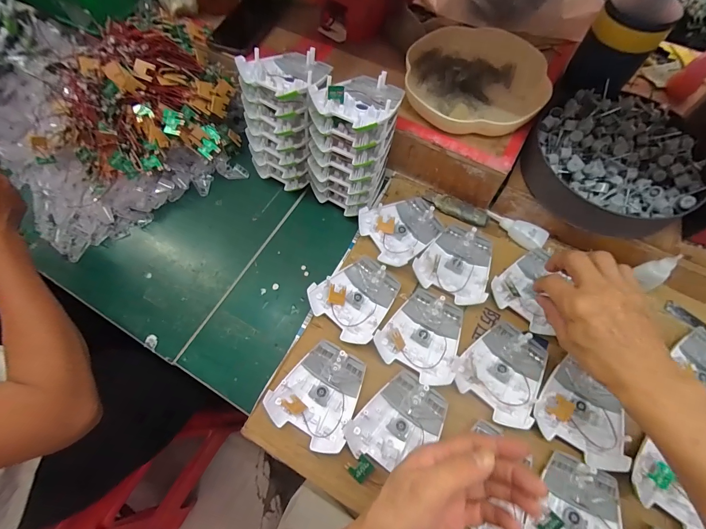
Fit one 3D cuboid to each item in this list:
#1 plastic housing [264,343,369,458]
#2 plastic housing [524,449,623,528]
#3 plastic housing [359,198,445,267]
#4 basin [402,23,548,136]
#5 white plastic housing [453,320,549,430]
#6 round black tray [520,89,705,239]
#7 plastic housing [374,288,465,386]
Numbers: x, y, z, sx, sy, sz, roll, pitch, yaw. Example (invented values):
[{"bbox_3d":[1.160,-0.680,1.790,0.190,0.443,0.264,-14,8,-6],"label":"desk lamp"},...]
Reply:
[{"bbox_3d":[-0.037,0.154,0.407,0.096,0.024,0.108,29,71,12],"label":"plastic housing"},{"bbox_3d":[0.234,0.265,0.352,0.094,0.018,0.108,23,70,9],"label":"plastic housing"},{"bbox_3d":[0.073,-0.054,0.493,0.109,0.023,0.097,-30,71,-11],"label":"plastic housing"},{"bbox_3d":[0.173,-0.264,0.489,0.204,0.042,0.189,39,73,15],"label":"basin"},{"bbox_3d":[0.186,0.128,0.410,0.094,0.017,0.107,42,74,16],"label":"white plastic housing"},{"bbox_3d":[0.345,-0.136,0.460,0.207,0.066,0.197,0,68,0],"label":"round black tray"},{"bbox_3d":[0.093,0.088,0.432,0.098,0.019,0.111,28,70,11],"label":"plastic housing"}]

